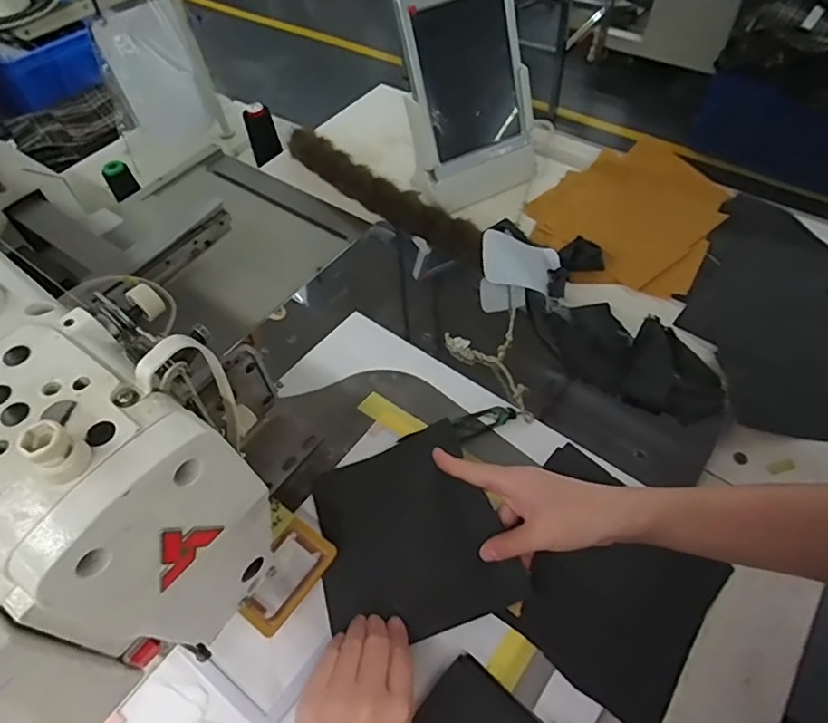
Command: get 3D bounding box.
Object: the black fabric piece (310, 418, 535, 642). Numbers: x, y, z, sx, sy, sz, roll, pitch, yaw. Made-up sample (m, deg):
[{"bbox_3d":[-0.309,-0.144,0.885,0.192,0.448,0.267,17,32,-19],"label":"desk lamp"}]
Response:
[{"bbox_3d":[-0.006,0.138,0.458,0.144,0.035,0.153,-16,57,-8],"label":"black fabric piece"}]

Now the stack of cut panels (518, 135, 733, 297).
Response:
[{"bbox_3d":[0.271,-0.181,0.703,0.209,0.033,0.226,38,73,21],"label":"stack of cut panels"}]

